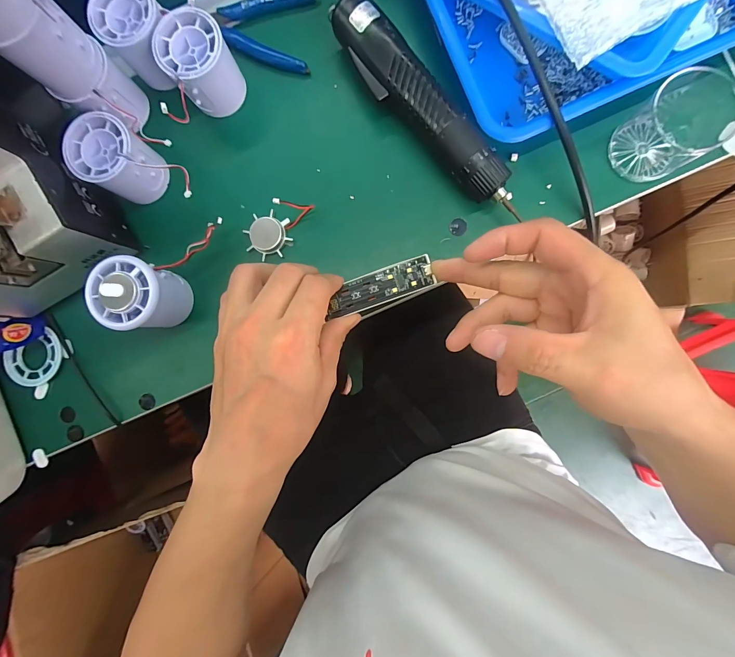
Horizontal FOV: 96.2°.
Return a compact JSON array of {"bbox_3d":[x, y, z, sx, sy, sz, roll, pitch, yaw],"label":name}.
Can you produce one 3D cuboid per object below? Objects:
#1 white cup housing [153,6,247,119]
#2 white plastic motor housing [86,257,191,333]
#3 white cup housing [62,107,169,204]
[{"bbox_3d":[-0.140,-0.223,0.281,0.050,0.050,0.052,0,89,4],"label":"white cup housing"},{"bbox_3d":[-0.187,-0.027,0.275,0.053,0.053,0.053,18,90,4],"label":"white plastic motor housing"},{"bbox_3d":[-0.212,-0.143,0.284,0.053,0.049,0.051,32,91,4],"label":"white cup housing"}]

